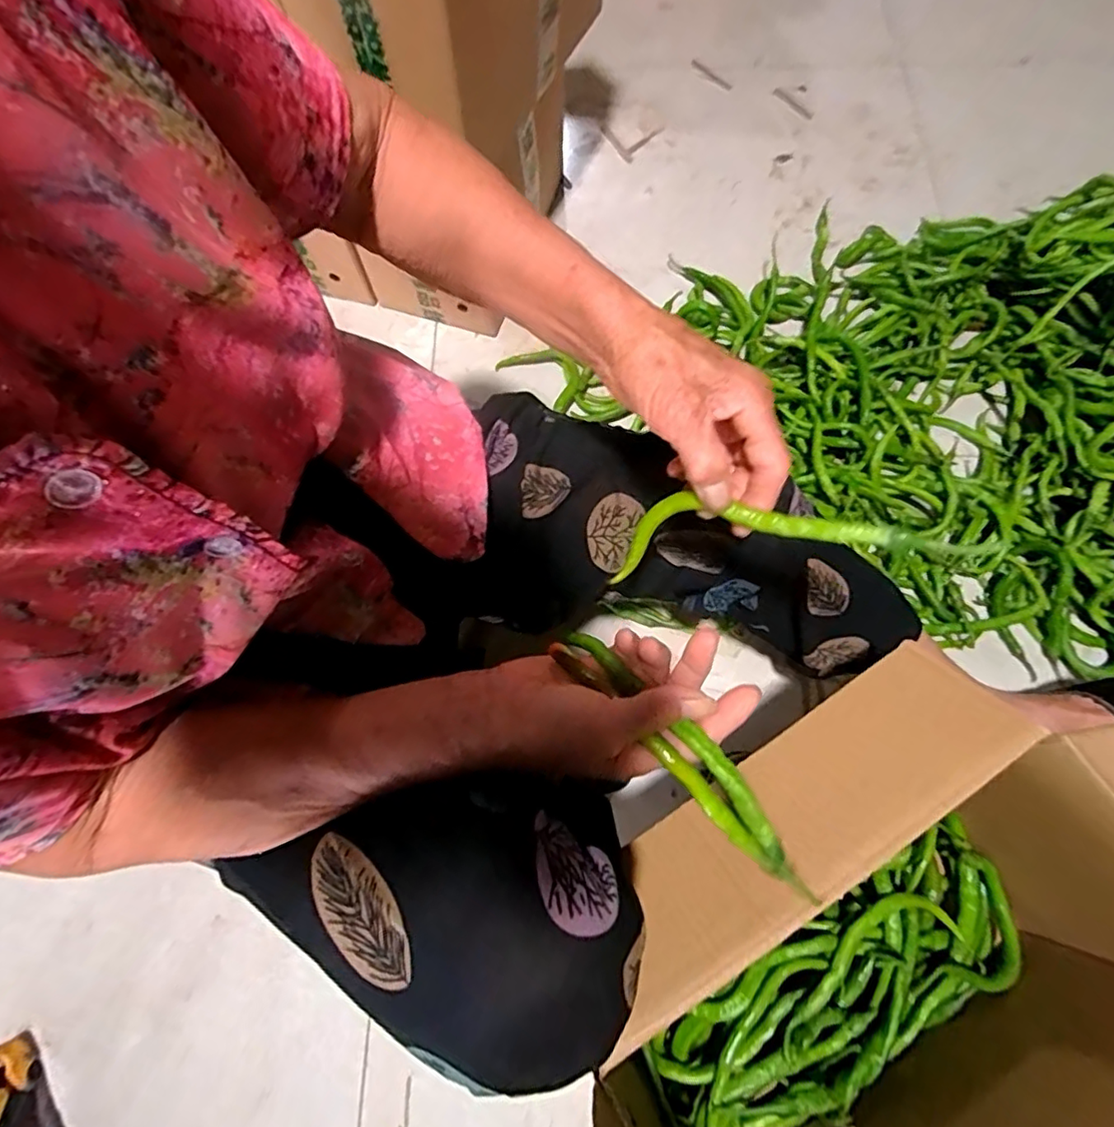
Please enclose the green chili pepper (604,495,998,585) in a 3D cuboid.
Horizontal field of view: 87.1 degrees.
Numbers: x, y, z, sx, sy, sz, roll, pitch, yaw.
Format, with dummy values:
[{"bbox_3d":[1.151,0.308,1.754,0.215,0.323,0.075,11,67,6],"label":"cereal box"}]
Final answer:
[{"bbox_3d":[0.124,-0.012,0.324,0.190,0.021,0.047,2,69,28],"label":"green chili pepper"}]

